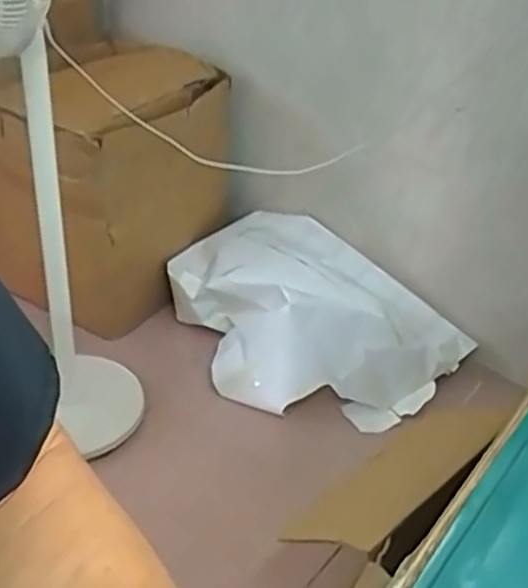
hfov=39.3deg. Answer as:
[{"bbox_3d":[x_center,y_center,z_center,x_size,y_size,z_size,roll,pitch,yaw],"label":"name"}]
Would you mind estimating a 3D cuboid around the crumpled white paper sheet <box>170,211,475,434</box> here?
[{"bbox_3d":[0.095,0.061,1.690,0.609,0.218,0.445,31,42,32],"label":"crumpled white paper sheet"}]

